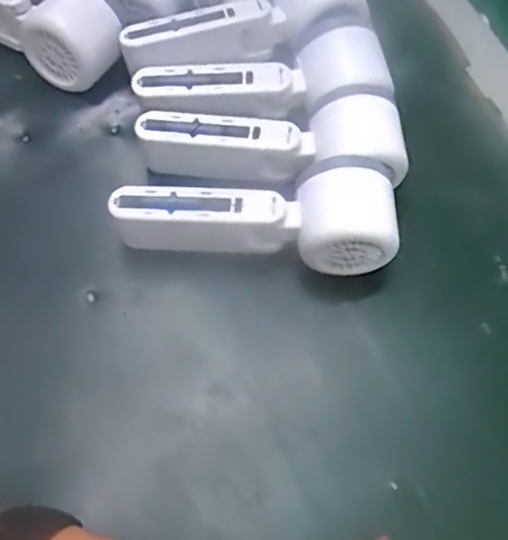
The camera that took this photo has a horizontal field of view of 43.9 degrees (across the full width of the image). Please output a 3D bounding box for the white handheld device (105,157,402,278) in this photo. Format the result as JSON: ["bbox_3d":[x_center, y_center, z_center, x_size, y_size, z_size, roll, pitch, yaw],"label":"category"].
[{"bbox_3d":[0.000,-0.029,0.376,0.167,0.053,0.055,0,66,-2],"label":"white handheld device"}]

